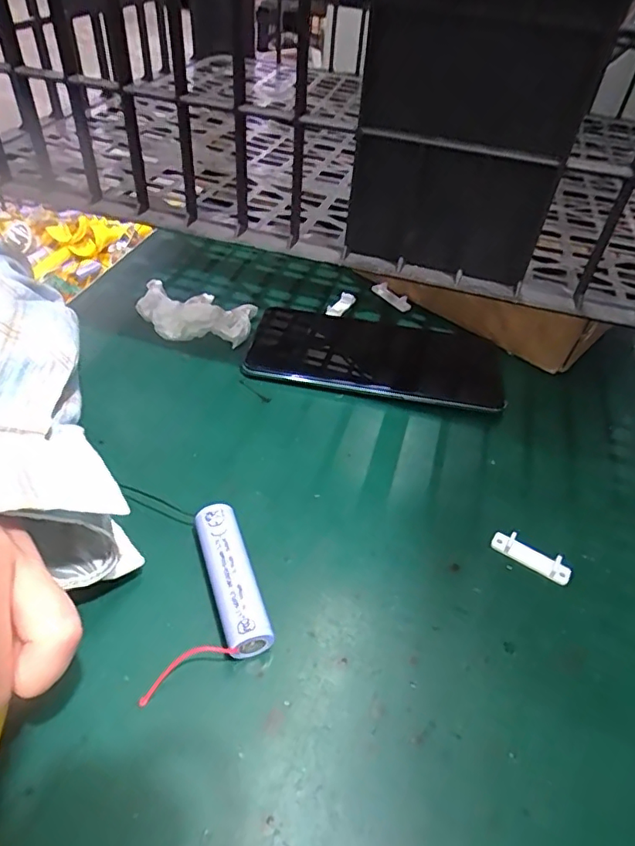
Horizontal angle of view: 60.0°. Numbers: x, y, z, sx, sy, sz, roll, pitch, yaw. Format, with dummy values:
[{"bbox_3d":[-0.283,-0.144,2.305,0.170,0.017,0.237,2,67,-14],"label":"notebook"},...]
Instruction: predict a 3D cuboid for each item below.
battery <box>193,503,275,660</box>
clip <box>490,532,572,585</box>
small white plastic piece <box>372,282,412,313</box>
[{"bbox_3d":[-0.037,0.067,0.233,0.019,0.020,0.065,-12,47,-19],"label":"battery"},{"bbox_3d":[0.102,0.064,0.263,0.037,0.006,0.010,27,47,18],"label":"clip"},{"bbox_3d":[0.056,-0.097,0.416,0.035,0.014,0.005,37,51,27],"label":"small white plastic piece"}]

